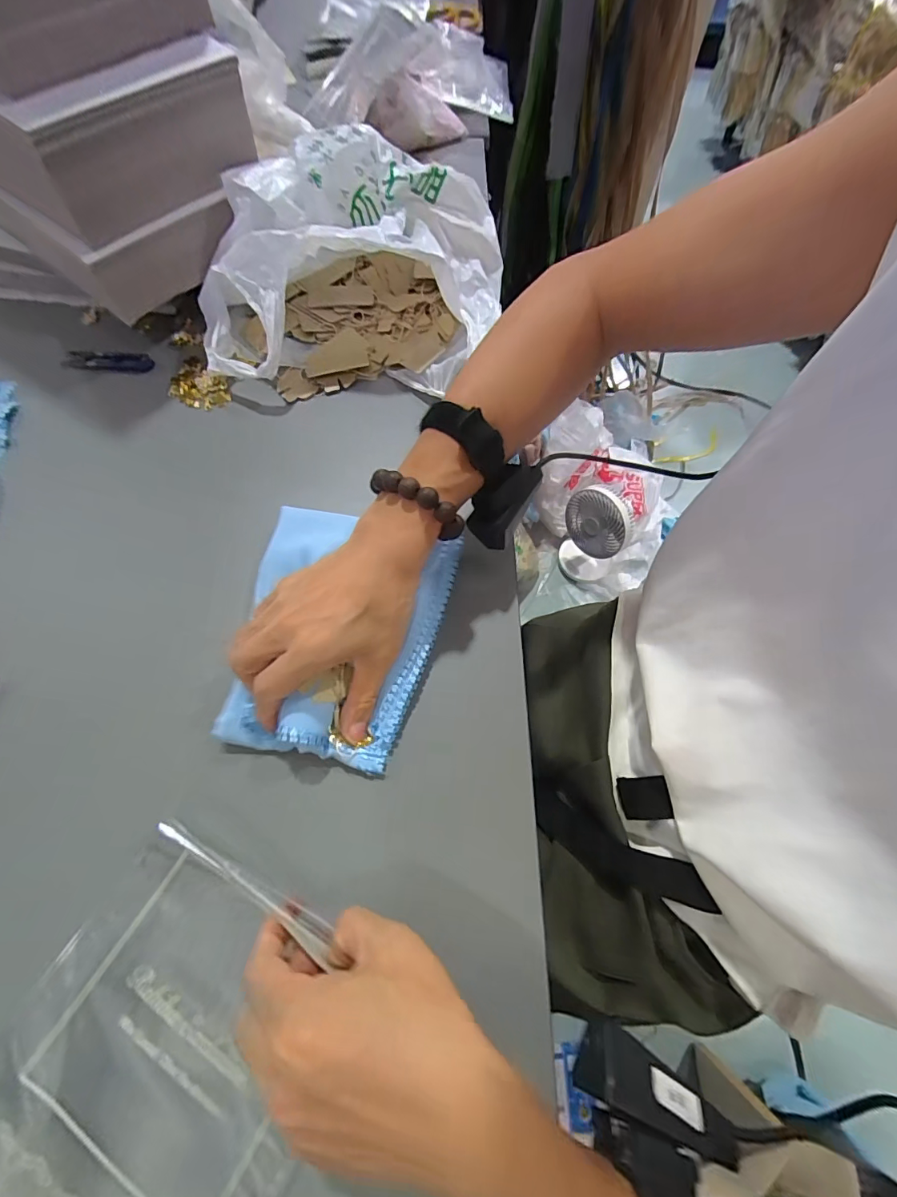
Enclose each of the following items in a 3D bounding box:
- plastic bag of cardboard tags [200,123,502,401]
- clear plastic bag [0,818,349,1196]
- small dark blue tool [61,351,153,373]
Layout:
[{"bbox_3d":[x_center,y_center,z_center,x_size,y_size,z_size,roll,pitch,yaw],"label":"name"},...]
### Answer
[{"bbox_3d":[-0.100,-0.321,0.447,0.303,0.124,0.210,2,66,0],"label":"plastic bag of cardboard tags"},{"bbox_3d":[-0.167,0.266,0.246,0.175,0.021,0.214,27,68,11],"label":"clear plastic bag"},{"bbox_3d":[-0.363,-0.254,0.478,0.097,0.005,0.029,4,66,1],"label":"small dark blue tool"}]

